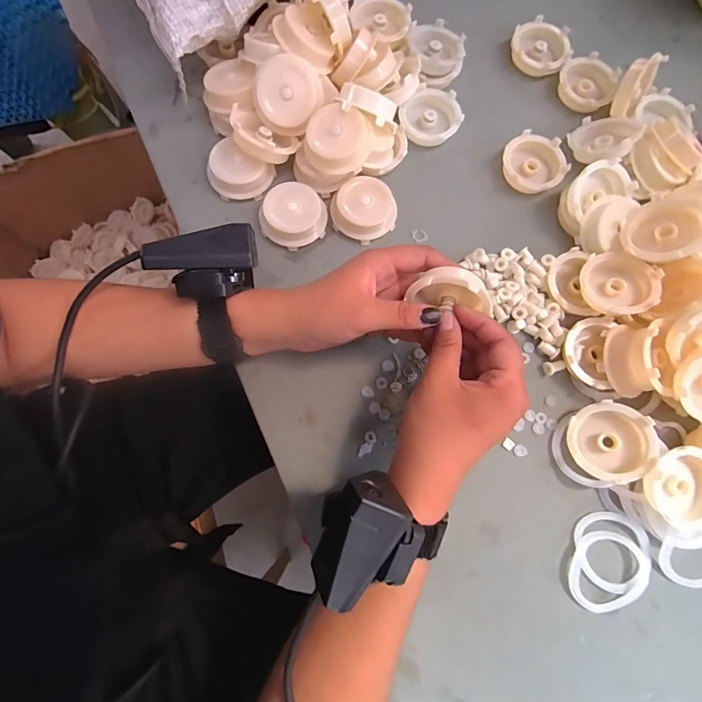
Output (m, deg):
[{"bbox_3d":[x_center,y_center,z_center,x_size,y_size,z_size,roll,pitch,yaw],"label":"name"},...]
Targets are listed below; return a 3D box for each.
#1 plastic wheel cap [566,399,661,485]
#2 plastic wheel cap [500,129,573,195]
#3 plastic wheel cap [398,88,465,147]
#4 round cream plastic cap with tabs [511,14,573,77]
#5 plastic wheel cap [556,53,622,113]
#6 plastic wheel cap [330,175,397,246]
[{"bbox_3d":[0.199,0.070,0.303,0.057,0.019,0.057,2,72,19],"label":"plastic wheel cap"},{"bbox_3d":[0.173,-0.178,0.373,0.055,0.017,0.057,0,77,-1],"label":"plastic wheel cap"},{"bbox_3d":[0.077,-0.224,0.378,0.055,0.020,0.057,0,77,-1],"label":"plastic wheel cap"},{"bbox_3d":[0.196,-0.314,0.404,0.060,0.015,0.057,0,77,-1],"label":"round cream plastic cap with tabs"},{"bbox_3d":[0.241,-0.272,0.398,0.057,0.017,0.056,0,77,-1],"label":"plastic wheel cap"},{"bbox_3d":[0.012,-0.122,0.344,0.052,0.023,0.054,0,77,-1],"label":"plastic wheel cap"}]

